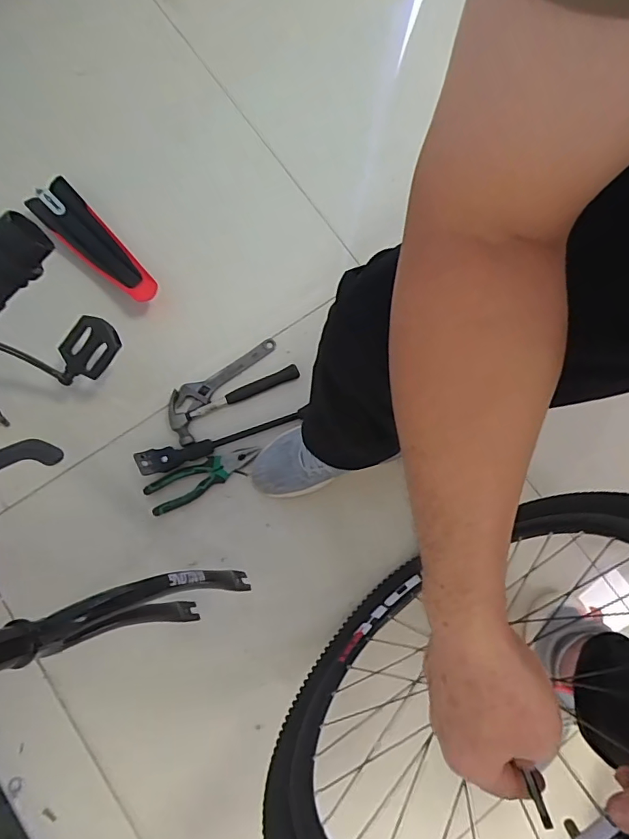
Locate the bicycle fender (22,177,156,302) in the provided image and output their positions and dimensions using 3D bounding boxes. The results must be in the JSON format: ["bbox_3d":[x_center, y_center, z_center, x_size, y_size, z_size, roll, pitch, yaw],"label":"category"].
[{"bbox_3d":[-0.360,-0.290,0.809,0.271,0.062,0.078,44,79,4],"label":"bicycle fender"}]

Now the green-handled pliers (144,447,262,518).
[{"bbox_3d":[-0.176,0.091,0.768,0.183,0.014,0.051,-24,80,-7],"label":"green-handled pliers"}]

